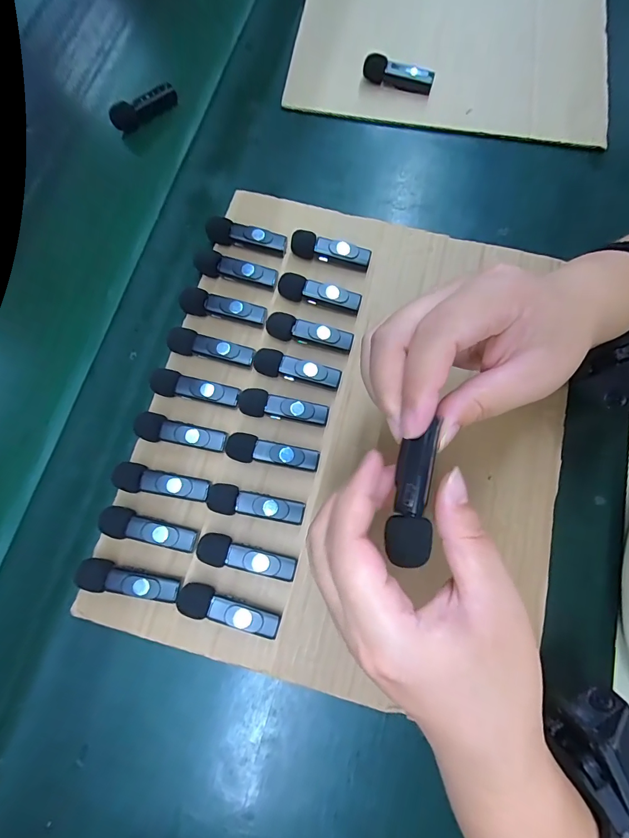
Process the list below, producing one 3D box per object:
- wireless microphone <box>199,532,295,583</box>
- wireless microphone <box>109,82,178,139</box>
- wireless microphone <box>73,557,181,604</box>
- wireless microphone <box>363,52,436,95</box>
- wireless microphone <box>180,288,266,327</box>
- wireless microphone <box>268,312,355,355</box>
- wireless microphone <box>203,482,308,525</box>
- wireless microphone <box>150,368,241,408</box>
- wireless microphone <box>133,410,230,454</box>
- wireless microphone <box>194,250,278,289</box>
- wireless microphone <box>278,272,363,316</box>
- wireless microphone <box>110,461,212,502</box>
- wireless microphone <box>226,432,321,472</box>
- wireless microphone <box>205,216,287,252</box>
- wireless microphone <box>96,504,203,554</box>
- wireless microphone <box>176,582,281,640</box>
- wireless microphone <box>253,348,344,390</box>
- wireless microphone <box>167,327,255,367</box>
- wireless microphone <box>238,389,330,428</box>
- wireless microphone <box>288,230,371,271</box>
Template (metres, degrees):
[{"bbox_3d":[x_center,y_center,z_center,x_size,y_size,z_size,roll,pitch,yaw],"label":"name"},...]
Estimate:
[{"bbox_3d":[-0.044,0.091,0.254,0.064,0.018,0.018,14,76,3],"label":"wireless microphone"},{"bbox_3d":[-0.160,-0.292,0.366,0.065,0.025,0.016,-35,79,-9],"label":"wireless microphone"},{"bbox_3d":[-0.118,0.103,0.250,0.064,0.017,0.018,9,76,2],"label":"wireless microphone"},{"bbox_3d":[0.077,-0.316,0.355,0.064,0.019,0.014,18,76,4],"label":"wireless microphone"},{"bbox_3d":[-0.070,-0.084,0.298,0.066,0.017,0.017,14,76,3],"label":"wireless microphone"},{"bbox_3d":[-0.004,-0.064,0.293,0.065,0.016,0.017,14,76,3],"label":"wireless microphone"},{"bbox_3d":[-0.040,0.059,0.263,0.065,0.015,0.019,14,76,3],"label":"wireless microphone"},{"bbox_3d":[-0.086,-0.021,0.281,0.062,0.014,0.018,14,76,3],"label":"wireless microphone"},{"bbox_3d":[-0.093,0.011,0.272,0.062,0.019,0.020,16,76,3],"label":"wireless microphone"},{"bbox_3d":[-0.063,-0.118,0.303,0.066,0.013,0.017,15,76,3],"label":"wireless microphone"},{"bbox_3d":[0.004,-0.096,0.301,0.064,0.017,0.017,17,76,3],"label":"wireless microphone"},{"bbox_3d":[-0.104,0.045,0.265,0.064,0.016,0.019,13,76,3],"label":"wireless microphone"},{"bbox_3d":[-0.030,0.025,0.271,0.065,0.015,0.019,14,76,3],"label":"wireless microphone"},{"bbox_3d":[-0.054,-0.147,0.311,0.062,0.017,0.015,9,76,1],"label":"wireless microphone"},{"bbox_3d":[-0.109,0.075,0.258,0.064,0.016,0.018,17,76,4],"label":"wireless microphone"},{"bbox_3d":[-0.054,0.122,0.246,0.065,0.018,0.018,18,76,4],"label":"wireless microphone"},{"bbox_3d":[-0.013,-0.036,0.286,0.064,0.016,0.018,15,76,3],"label":"wireless microphone"},{"bbox_3d":[-0.077,-0.052,0.290,0.063,0.015,0.018,14,76,3],"label":"wireless microphone"},{"bbox_3d":[-0.023,-0.006,0.279,0.064,0.014,0.019,14,76,3],"label":"wireless microphone"},{"bbox_3d":[0.013,-0.133,0.311,0.063,0.017,0.016,17,76,3],"label":"wireless microphone"}]

